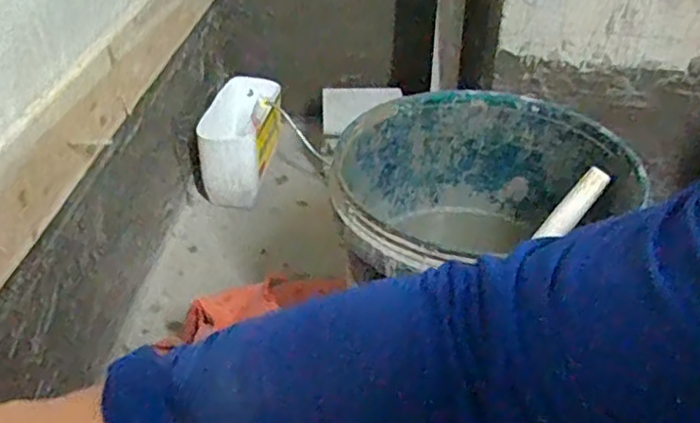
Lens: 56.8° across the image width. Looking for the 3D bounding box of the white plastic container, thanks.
[{"bbox_3d":[-0.190,-0.130,1.161,0.127,0.158,0.215,6,36,6],"label":"white plastic container"}]

